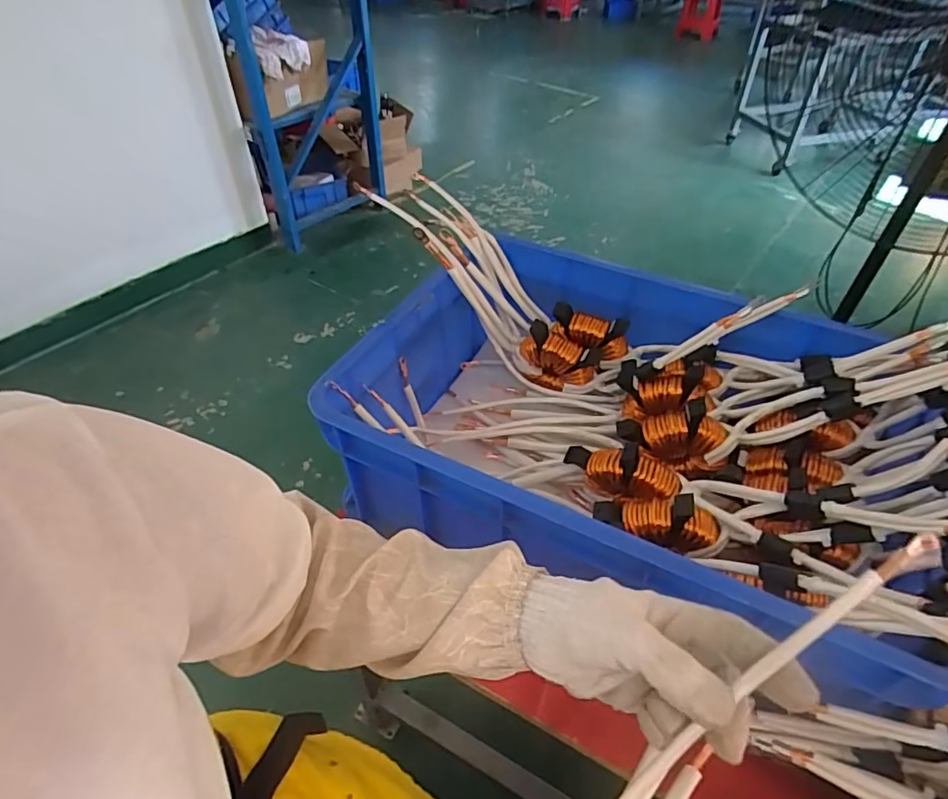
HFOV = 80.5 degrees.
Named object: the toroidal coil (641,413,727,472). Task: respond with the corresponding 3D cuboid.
[{"bbox_3d":[0.245,0.055,0.668,0.090,0.083,0.036,7,44,7],"label":"toroidal coil"}]

